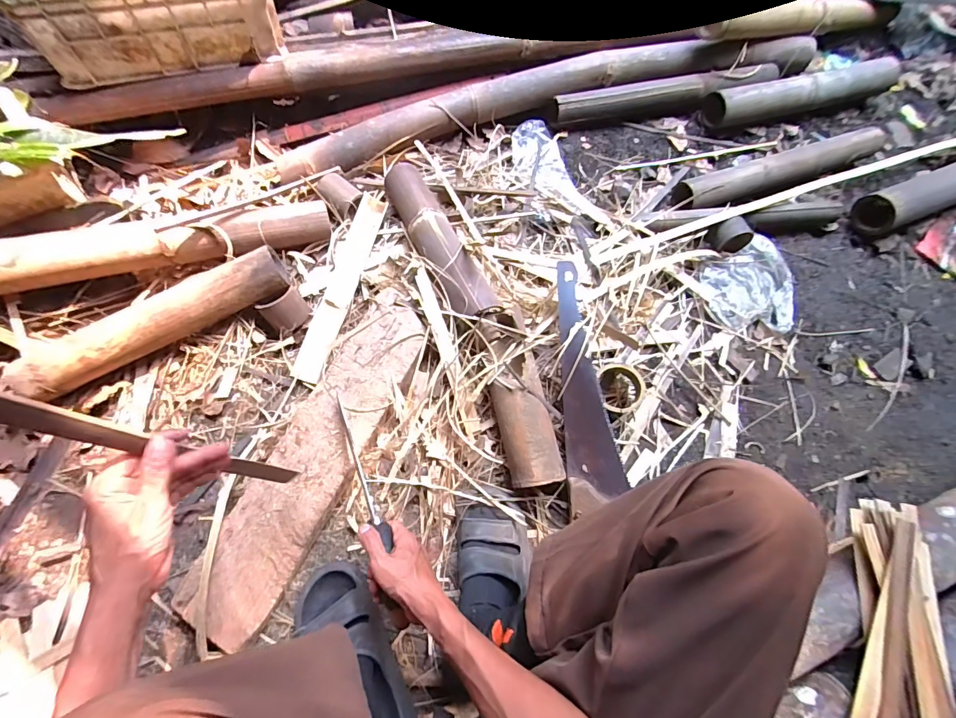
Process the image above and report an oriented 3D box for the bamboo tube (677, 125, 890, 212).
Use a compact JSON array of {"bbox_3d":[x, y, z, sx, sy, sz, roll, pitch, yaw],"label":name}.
[{"bbox_3d":[0.643,-0.410,0.900,0.491,0.077,0.091,-19,69,-10],"label":"bamboo tube"}]

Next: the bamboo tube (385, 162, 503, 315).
[{"bbox_3d":[-0.076,-0.224,0.767,0.083,0.066,0.382,-21,69,-11],"label":"bamboo tube"}]

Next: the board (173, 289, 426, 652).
[{"bbox_3d":[-0.241,0.131,0.647,0.128,0.037,0.530,23,68,7],"label":"board"}]

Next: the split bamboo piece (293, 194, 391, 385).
[{"bbox_3d":[-0.250,-0.140,0.781,0.050,0.012,0.381,17,70,-8],"label":"split bamboo piece"}]

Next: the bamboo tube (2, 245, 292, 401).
[{"bbox_3d":[-0.537,-0.064,0.693,0.440,0.104,0.092,-24,70,-12],"label":"bamboo tube"}]

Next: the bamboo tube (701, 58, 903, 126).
[{"bbox_3d":[0.773,-0.632,0.996,0.511,0.082,0.080,-16,69,-9],"label":"bamboo tube"}]

